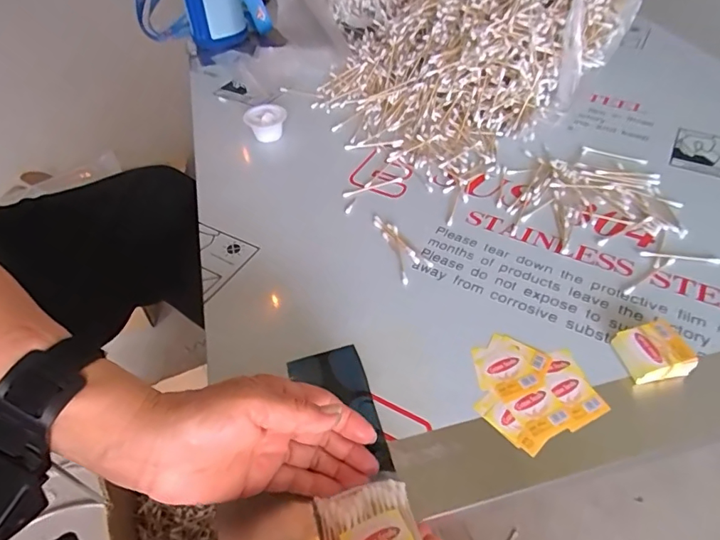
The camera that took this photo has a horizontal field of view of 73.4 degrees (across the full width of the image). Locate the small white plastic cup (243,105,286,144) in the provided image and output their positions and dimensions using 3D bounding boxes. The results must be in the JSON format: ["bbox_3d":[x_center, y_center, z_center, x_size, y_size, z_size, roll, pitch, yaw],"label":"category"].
[{"bbox_3d":[-0.123,-0.190,0.635,0.053,0.033,0.046,-10,50,-5],"label":"small white plastic cup"}]

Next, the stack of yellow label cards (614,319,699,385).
[{"bbox_3d":[0.237,0.067,0.391,0.048,0.022,0.042,-7,50,-3],"label":"stack of yellow label cards"}]

